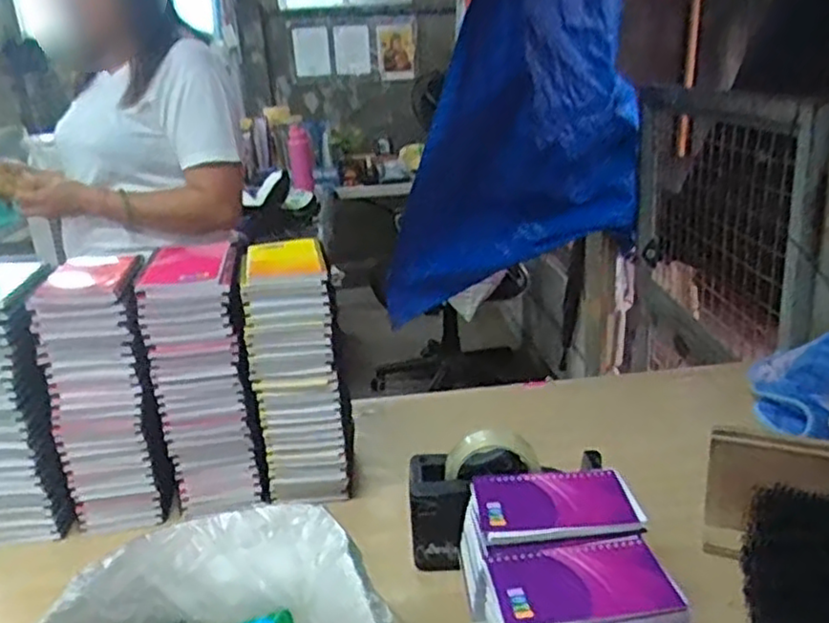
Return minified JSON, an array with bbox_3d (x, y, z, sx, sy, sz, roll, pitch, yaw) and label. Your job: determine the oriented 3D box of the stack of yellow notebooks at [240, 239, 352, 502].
[{"bbox_3d":[-0.130,0.072,0.837,0.104,0.288,0.132,-5,20,-4],"label":"stack of yellow notebooks"}]

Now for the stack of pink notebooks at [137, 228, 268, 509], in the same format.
[{"bbox_3d":[-0.237,0.079,0.821,0.103,0.294,0.134,-7,20,-10],"label":"stack of pink notebooks"}]

